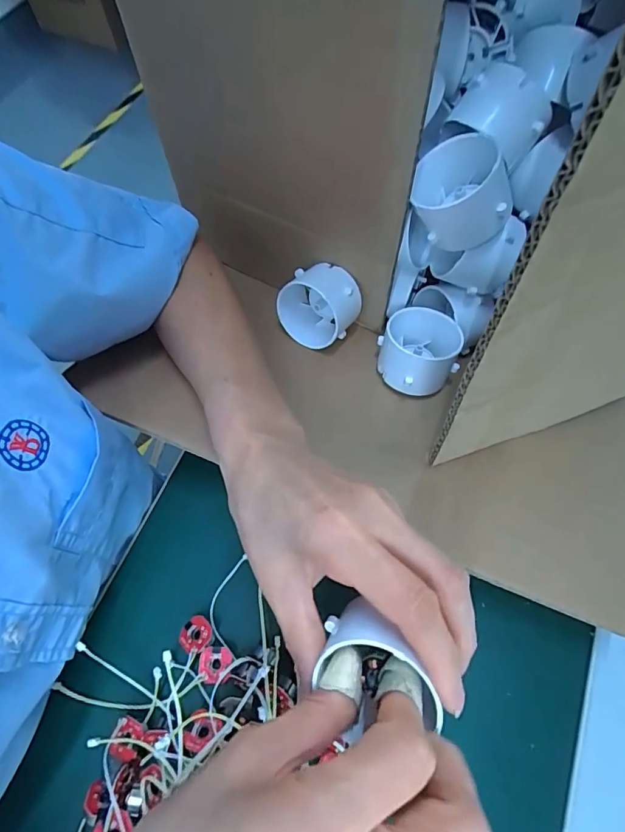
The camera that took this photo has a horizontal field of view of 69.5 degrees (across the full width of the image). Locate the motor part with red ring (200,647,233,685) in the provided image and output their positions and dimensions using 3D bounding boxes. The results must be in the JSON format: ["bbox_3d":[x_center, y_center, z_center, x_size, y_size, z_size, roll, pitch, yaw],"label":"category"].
[{"bbox_3d":[-0.057,0.147,0.265,0.019,0.008,0.019,-1,66,1],"label":"motor part with red ring"}]

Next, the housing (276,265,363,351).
[{"bbox_3d":[0.005,-0.080,0.320,0.051,0.045,0.048,35,71,16],"label":"housing"}]

